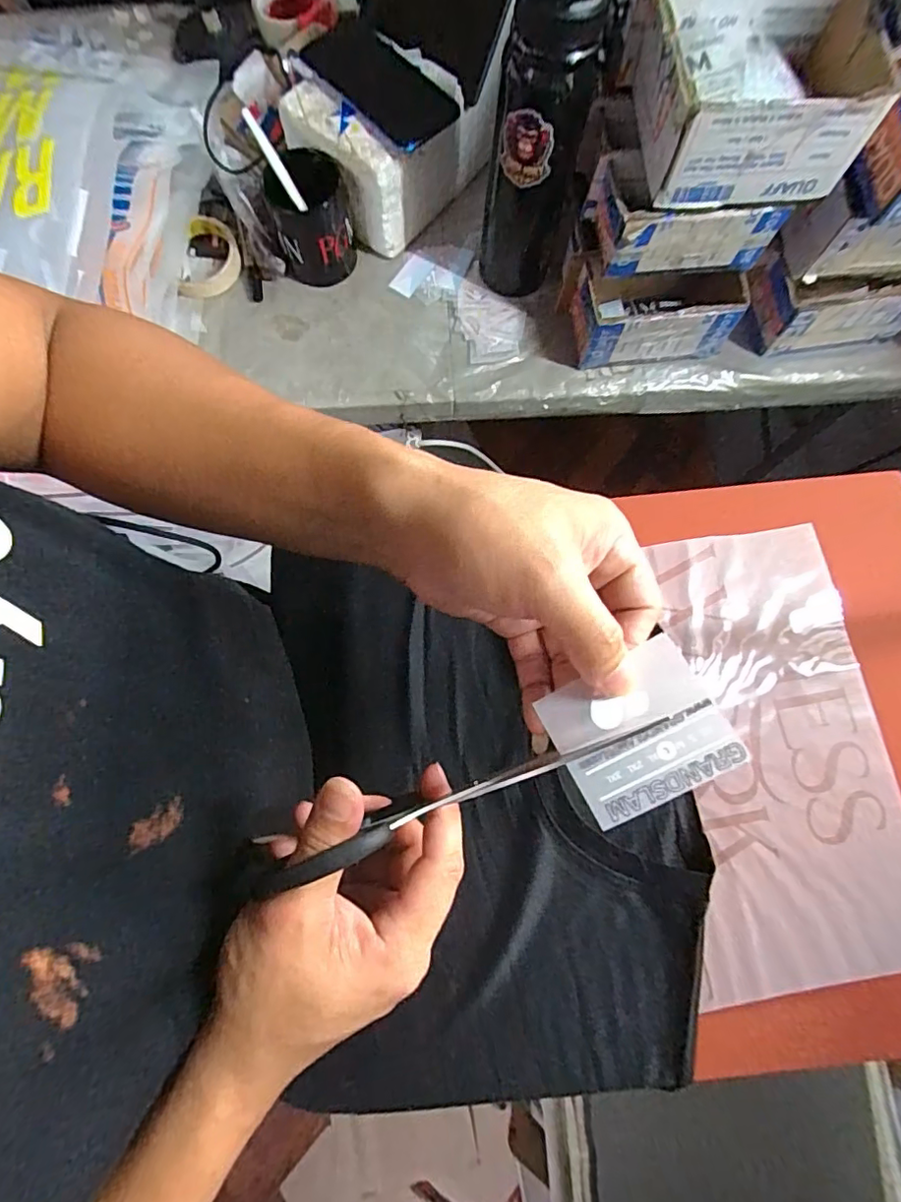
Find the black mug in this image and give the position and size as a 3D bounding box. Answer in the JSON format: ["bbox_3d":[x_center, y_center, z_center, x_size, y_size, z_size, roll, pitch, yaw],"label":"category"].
[{"bbox_3d":[-0.155,-0.423,0.596,0.084,0.097,0.103,-12,78,-3],"label":"black mug"}]

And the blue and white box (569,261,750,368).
[{"bbox_3d":[0.215,-0.307,0.581,0.170,0.079,0.080,-6,78,-2],"label":"blue and white box"}]

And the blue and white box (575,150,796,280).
[{"bbox_3d":[0.213,-0.361,0.510,0.158,0.071,0.080,-7,78,-2],"label":"blue and white box"}]

